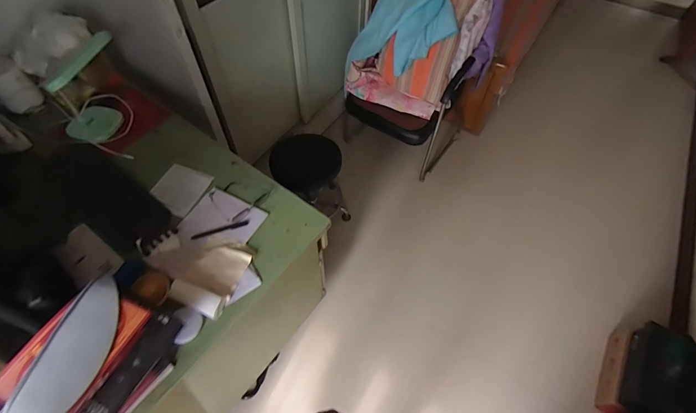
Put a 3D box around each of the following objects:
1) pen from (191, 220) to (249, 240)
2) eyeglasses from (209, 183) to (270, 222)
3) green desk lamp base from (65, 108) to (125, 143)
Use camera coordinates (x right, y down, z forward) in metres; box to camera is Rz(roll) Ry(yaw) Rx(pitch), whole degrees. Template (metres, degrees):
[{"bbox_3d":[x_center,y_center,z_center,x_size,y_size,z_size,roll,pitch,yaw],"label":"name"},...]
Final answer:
[{"bbox_3d":[-0.337,0.062,0.927,0.147,0.012,0.013,-16,57,-11],"label":"pen"},{"bbox_3d":[-0.306,-0.027,0.976,0.133,0.028,0.134,38,63,23],"label":"eyeglasses"},{"bbox_3d":[-0.791,-0.258,1.103,0.031,0.094,0.144,18,65,44],"label":"green desk lamp base"}]

